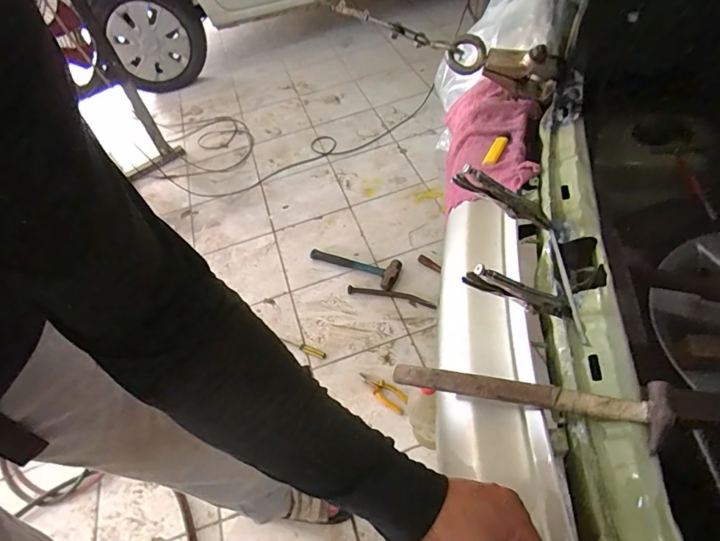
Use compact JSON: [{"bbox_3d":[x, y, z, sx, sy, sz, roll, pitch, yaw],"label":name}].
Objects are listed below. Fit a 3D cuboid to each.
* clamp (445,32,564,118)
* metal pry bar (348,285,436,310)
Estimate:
[{"bbox_3d":[0.250,-0.353,0.754,0.200,0.092,0.051,20,55,-4],"label":"clamp"},{"bbox_3d":[0.096,0.080,1.374,0.282,0.015,0.031,8,53,15],"label":"metal pry bar"}]

